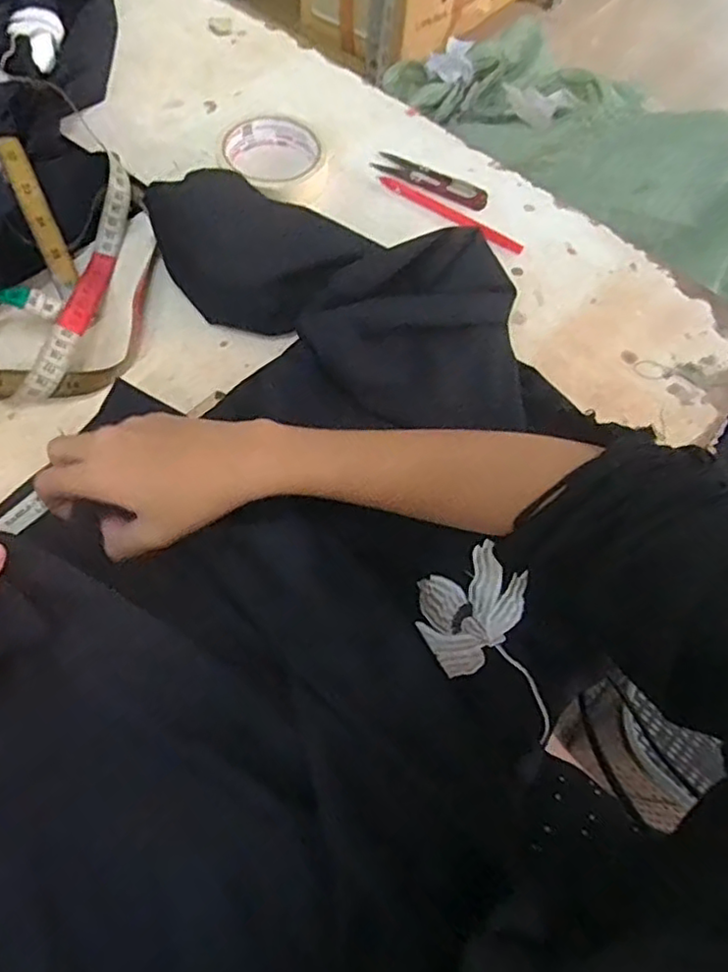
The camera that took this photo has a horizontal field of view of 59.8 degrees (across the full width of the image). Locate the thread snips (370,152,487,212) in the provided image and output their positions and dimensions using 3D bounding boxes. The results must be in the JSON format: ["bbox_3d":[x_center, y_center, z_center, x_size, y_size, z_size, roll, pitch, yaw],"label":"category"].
[{"bbox_3d":[0.057,-0.264,0.547,0.105,0.005,0.027,33,65,11],"label":"thread snips"}]

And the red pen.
[{"bbox_3d":[0.070,-0.227,0.530,0.136,0.010,0.013,34,65,12],"label":"red pen"}]

